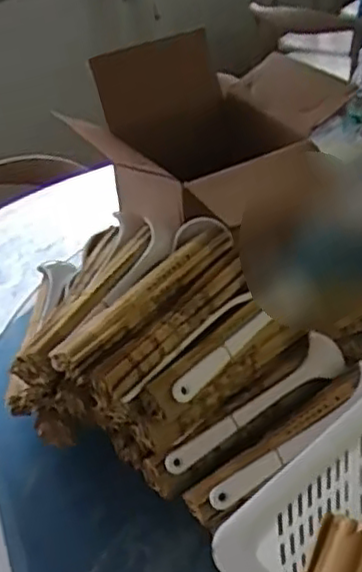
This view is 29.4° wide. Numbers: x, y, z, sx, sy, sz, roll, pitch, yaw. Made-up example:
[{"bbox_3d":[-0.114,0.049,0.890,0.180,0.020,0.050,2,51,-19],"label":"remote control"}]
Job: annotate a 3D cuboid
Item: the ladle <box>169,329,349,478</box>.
[{"bbox_3d":[0.085,0.129,0.766,0.249,0.033,0.055,-28,43,-27],"label":"ladle"}]

